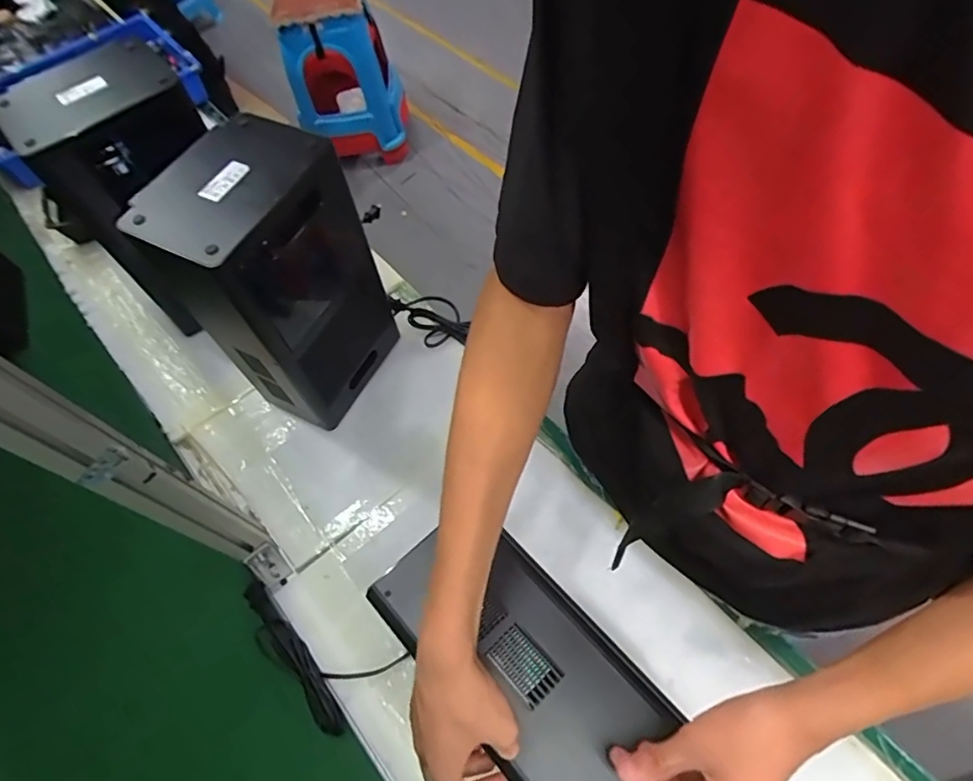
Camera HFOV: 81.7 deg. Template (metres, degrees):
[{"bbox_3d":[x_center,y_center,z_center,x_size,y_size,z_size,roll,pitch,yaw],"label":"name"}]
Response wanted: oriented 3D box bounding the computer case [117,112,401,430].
[{"bbox_3d":[-0.241,-0.120,0.706,0.139,0.356,0.199,25,67,19],"label":"computer case"}]

